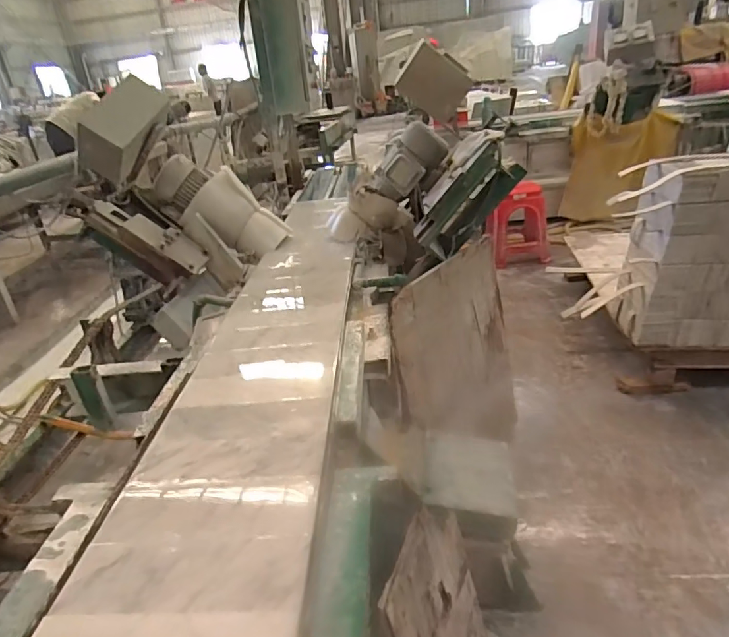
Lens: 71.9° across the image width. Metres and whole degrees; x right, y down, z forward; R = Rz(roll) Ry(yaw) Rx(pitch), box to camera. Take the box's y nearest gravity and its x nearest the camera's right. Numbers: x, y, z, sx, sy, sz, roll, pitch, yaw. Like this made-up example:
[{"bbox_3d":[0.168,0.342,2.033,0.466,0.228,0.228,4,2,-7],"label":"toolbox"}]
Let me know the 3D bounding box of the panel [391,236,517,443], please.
[{"bbox_3d":[0.304,0.136,1.591,0.540,0.685,0.030,-22,20,-37],"label":"panel"}]

